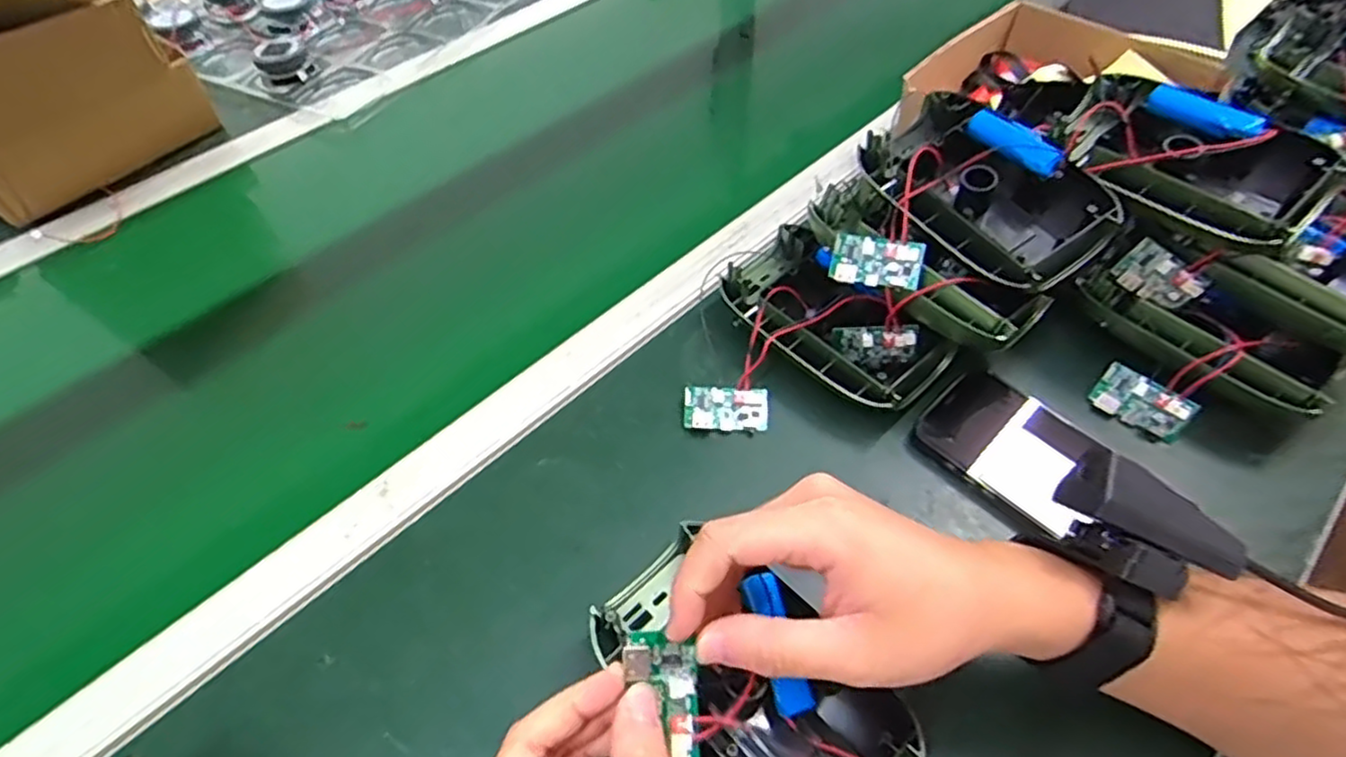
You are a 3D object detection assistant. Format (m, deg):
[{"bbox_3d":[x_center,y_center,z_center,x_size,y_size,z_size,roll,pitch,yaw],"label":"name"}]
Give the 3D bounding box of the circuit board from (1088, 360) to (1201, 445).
[{"bbox_3d":[0.307,0.016,0.468,0.055,0.033,0.005,38,24,22],"label":"circuit board"}]

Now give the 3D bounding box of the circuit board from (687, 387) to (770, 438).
[{"bbox_3d":[0.036,0.020,0.479,0.055,0.007,0.030,2,52,3],"label":"circuit board"}]

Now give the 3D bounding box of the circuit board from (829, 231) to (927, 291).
[{"bbox_3d":[0.129,-0.074,0.454,0.055,0.007,0.030,15,95,25],"label":"circuit board"}]

